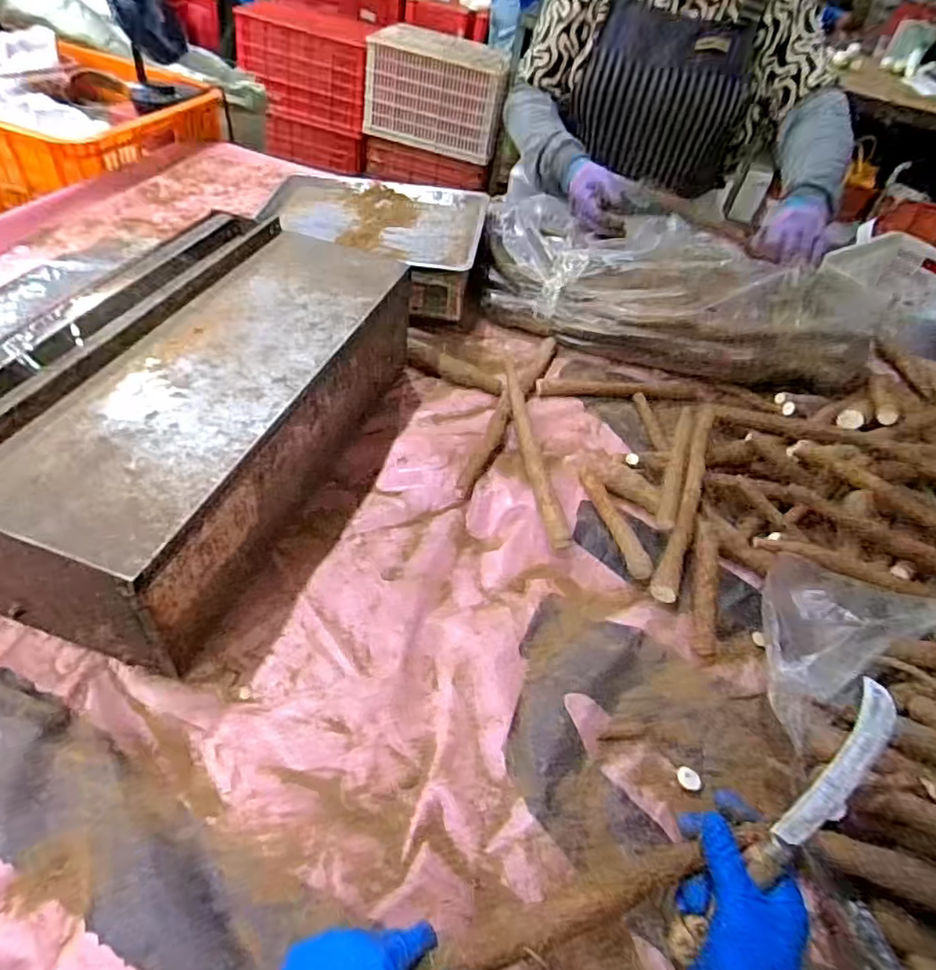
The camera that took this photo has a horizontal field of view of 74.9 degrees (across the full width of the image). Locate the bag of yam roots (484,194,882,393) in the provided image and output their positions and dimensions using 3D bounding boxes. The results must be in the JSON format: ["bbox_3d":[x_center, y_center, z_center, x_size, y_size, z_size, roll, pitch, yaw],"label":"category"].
[{"bbox_3d":[0.299,-0.297,0.914,0.568,0.153,0.239,27,48,12],"label":"bag of yam roots"}]

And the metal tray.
[{"bbox_3d":[-0.141,-0.401,0.916,0.324,0.027,0.228,13,47,-1],"label":"metal tray"}]

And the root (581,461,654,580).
[{"bbox_3d":[0.162,0.034,0.694,0.027,0.027,0.176,-1,48,-14],"label":"root"}]

